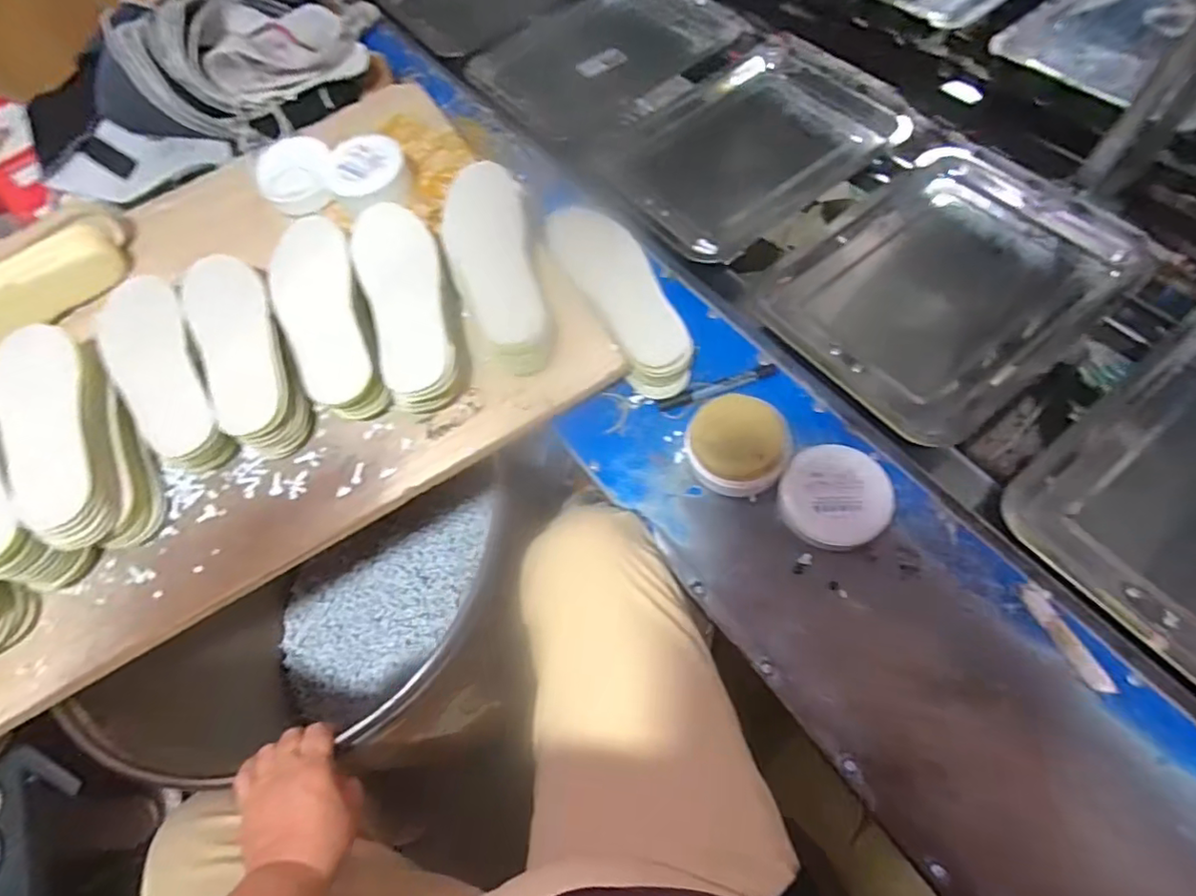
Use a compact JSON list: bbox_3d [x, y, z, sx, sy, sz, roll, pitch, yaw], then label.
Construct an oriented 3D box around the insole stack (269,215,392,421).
[{"bbox_3d":[-0.293,-0.141,0.636,0.087,0.062,0.234,-22,64,-7],"label":"insole stack"}]

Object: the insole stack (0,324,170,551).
[{"bbox_3d":[-0.526,-0.017,0.598,0.093,0.081,0.262,-32,66,-12],"label":"insole stack"}]

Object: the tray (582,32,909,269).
[{"bbox_3d":[0.200,-0.397,0.782,0.367,0.045,0.289,-34,60,-5],"label":"tray"}]

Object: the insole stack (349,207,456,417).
[{"bbox_3d":[-0.208,-0.159,0.645,0.093,0.078,0.271,-19,64,-6],"label":"insole stack"}]

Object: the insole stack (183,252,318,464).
[{"bbox_3d":[-0.382,-0.107,0.642,0.088,0.053,0.260,-25,65,-9],"label":"insole stack"}]

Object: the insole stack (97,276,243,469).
[{"bbox_3d":[-0.470,-0.085,0.643,0.089,0.067,0.257,-33,66,-12],"label":"insole stack"}]

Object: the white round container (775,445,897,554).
[{"bbox_3d":[0.234,0.048,0.579,0.103,0.026,0.102,-1,63,3],"label":"white round container"}]

